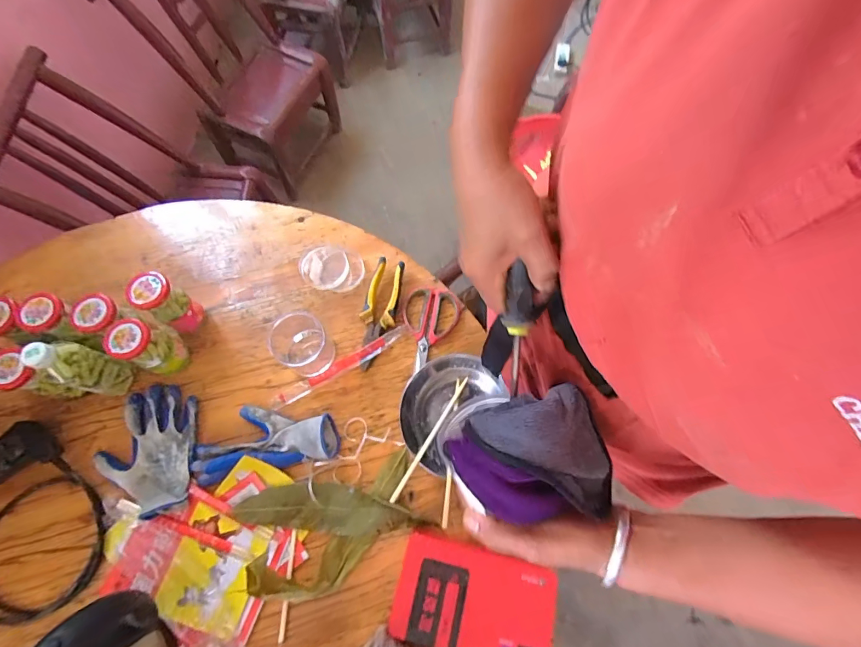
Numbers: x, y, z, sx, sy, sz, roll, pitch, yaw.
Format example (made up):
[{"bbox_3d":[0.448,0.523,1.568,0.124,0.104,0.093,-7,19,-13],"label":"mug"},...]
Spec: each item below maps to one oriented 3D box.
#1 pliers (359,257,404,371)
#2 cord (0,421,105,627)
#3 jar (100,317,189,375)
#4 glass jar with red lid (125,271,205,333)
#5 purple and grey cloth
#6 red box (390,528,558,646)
[{"bbox_3d":[-0.089,-0.019,0.720,0.060,0.033,0.199,7,71,2],"label":"pliers"},{"bbox_3d":[-0.582,0.286,0.596,0.212,0.040,0.262,9,71,2],"label":"cord"},{"bbox_3d":[-0.432,0.035,0.640,0.075,0.127,0.068,29,73,8],"label":"jar"},{"bbox_3d":[-0.419,-0.031,0.660,0.059,0.132,0.056,0,71,-1],"label":"glass jar with red lid"},{"bbox_3d":[0.080,0.103,0.313,0.116,0.065,0.089,-17,70,-7],"label":"purple and grey cloth"},{"bbox_3d":[0.059,0.369,0.563,0.205,0.078,0.123,13,72,3],"label":"red box"}]

